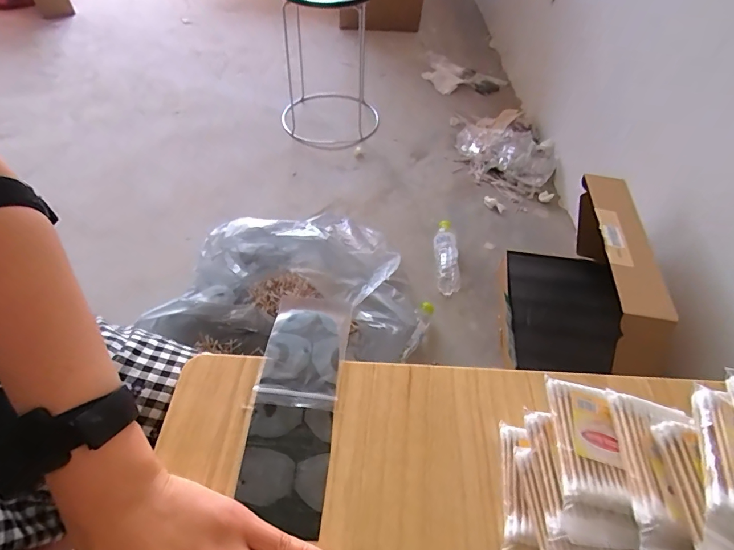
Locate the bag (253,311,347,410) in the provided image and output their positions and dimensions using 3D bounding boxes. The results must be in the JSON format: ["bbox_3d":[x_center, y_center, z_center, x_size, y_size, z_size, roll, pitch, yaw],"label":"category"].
[{"bbox_3d":[-0.054,0.069,0.355,0.064,0.004,0.087,5,51,2],"label":"bag"}]

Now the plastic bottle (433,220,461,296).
[{"bbox_3d":[0.209,-0.053,1.115,0.061,0.052,0.231,0,51,-2],"label":"plastic bottle"}]

